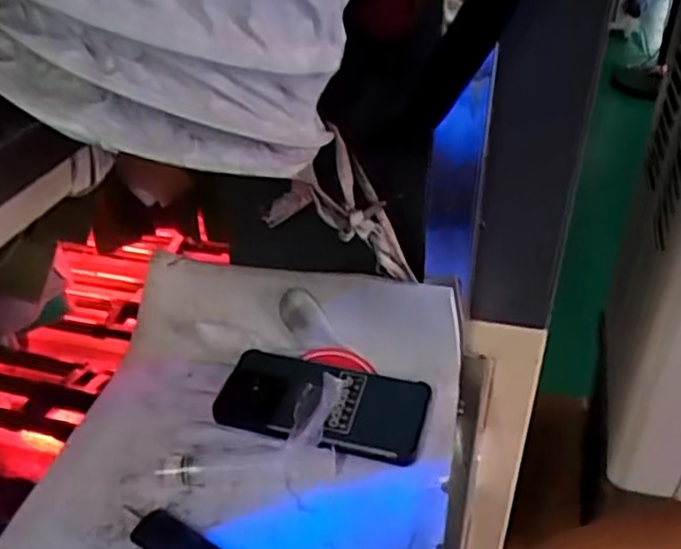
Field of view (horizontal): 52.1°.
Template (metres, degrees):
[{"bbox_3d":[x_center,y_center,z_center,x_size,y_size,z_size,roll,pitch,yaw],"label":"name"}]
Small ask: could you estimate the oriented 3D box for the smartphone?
[{"bbox_3d":[-0.016,0.100,0.561,0.165,0.019,0.082,11,42,13],"label":"smartphone"}]

